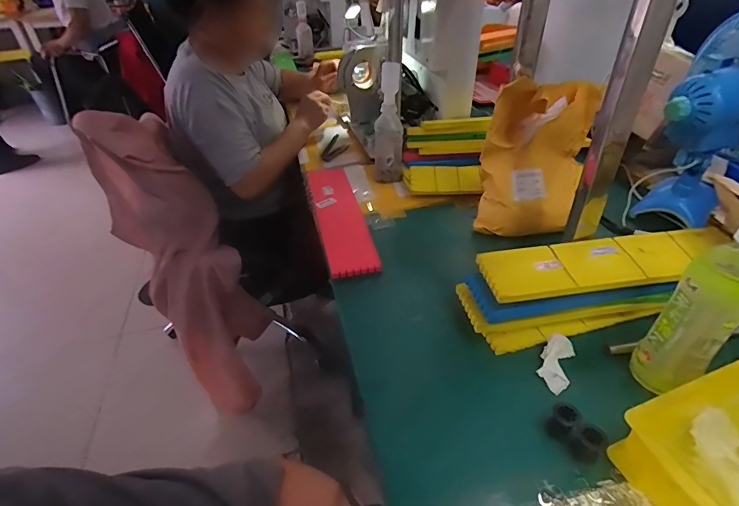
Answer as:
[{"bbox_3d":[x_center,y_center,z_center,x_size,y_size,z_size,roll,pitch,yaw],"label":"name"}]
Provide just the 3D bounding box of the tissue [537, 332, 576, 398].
[{"bbox_3d":[0.229,0.132,0.493,0.035,0.020,0.073,18,43,22],"label":"tissue"}]

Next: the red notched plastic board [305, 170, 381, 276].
[{"bbox_3d":[-0.061,-0.077,0.758,0.087,0.018,0.349,-10,40,-9],"label":"red notched plastic board"}]

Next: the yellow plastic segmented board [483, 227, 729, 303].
[{"bbox_3d":[0.310,0.013,0.522,0.329,0.015,0.076,-6,39,-5],"label":"yellow plastic segmented board"}]

